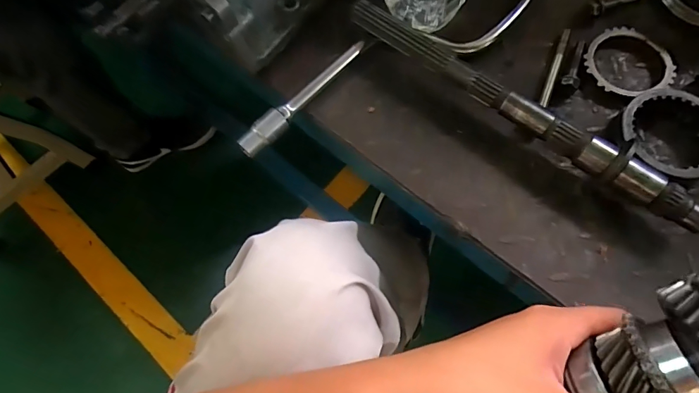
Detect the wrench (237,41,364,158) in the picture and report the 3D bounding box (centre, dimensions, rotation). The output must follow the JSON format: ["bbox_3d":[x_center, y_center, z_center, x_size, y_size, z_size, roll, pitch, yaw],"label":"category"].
[{"bbox_3d":[-0.036,-0.080,0.325,0.017,0.016,0.129,37,76,14],"label":"wrench"}]

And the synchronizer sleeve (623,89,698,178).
[{"bbox_3d":[0.227,-0.042,0.297,0.068,0.025,0.068,-5,70,0],"label":"synchronizer sleeve"}]

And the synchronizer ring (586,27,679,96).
[{"bbox_3d":[0.221,-0.104,0.327,0.066,0.009,0.059,18,72,8],"label":"synchronizer ring"}]

